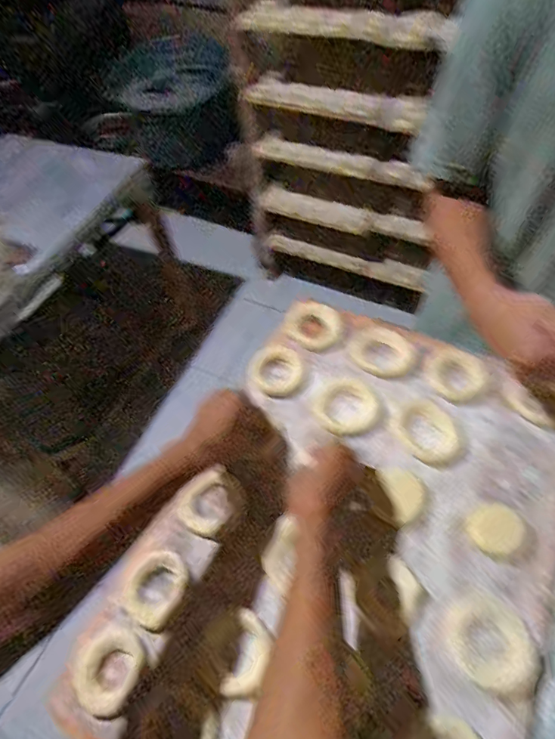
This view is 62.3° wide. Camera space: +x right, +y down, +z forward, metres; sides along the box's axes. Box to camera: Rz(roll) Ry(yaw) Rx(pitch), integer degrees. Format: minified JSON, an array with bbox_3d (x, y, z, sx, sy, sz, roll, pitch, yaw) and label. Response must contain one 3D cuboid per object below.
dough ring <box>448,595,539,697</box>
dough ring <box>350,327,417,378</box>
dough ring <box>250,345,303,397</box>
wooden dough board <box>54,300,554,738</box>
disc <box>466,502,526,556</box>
[{"bbox_3d":[0.207,0.266,0.444,0.071,0.012,0.082,-21,57,-10],"label":"dough ring"},{"bbox_3d":[0.147,-0.025,0.641,0.085,0.010,0.075,8,57,10],"label":"dough ring"},{"bbox_3d":[-0.002,0.001,0.633,0.071,0.011,0.081,-5,56,1],"label":"dough ring"},{"bbox_3d":[0.084,0.185,0.512,0.413,0.028,0.570,21,60,18],"label":"wooden dough board"},{"bbox_3d":[0.241,0.174,0.505,0.060,0.006,0.052,-34,60,-17],"label":"disc"}]

